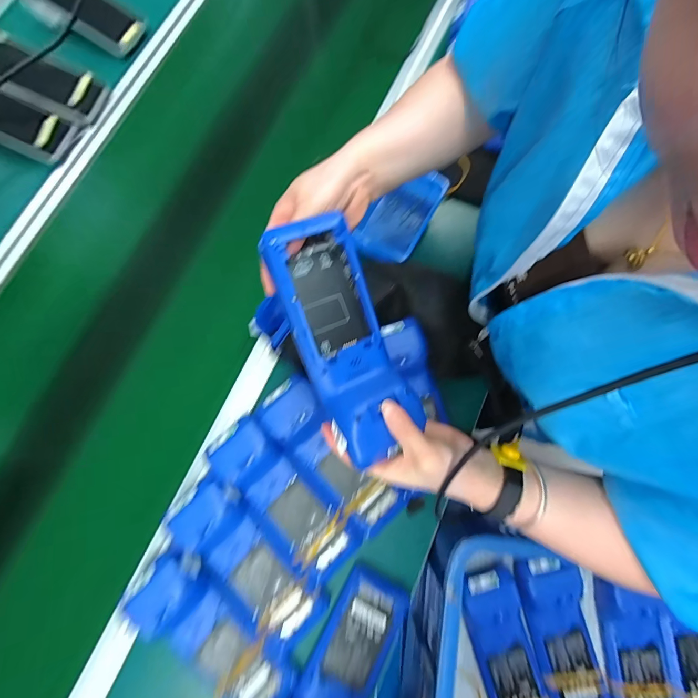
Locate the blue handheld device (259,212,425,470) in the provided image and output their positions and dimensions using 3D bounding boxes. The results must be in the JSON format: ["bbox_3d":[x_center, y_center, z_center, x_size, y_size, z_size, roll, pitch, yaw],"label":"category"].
[{"bbox_3d":[-0.004,-0.009,0.309,0.081,0.050,0.211,-20,87,-5],"label":"blue handheld device"}]

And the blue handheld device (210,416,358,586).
[{"bbox_3d":[-0.086,0.191,0.435,0.087,0.038,0.224,-44,81,-9],"label":"blue handheld device"}]

